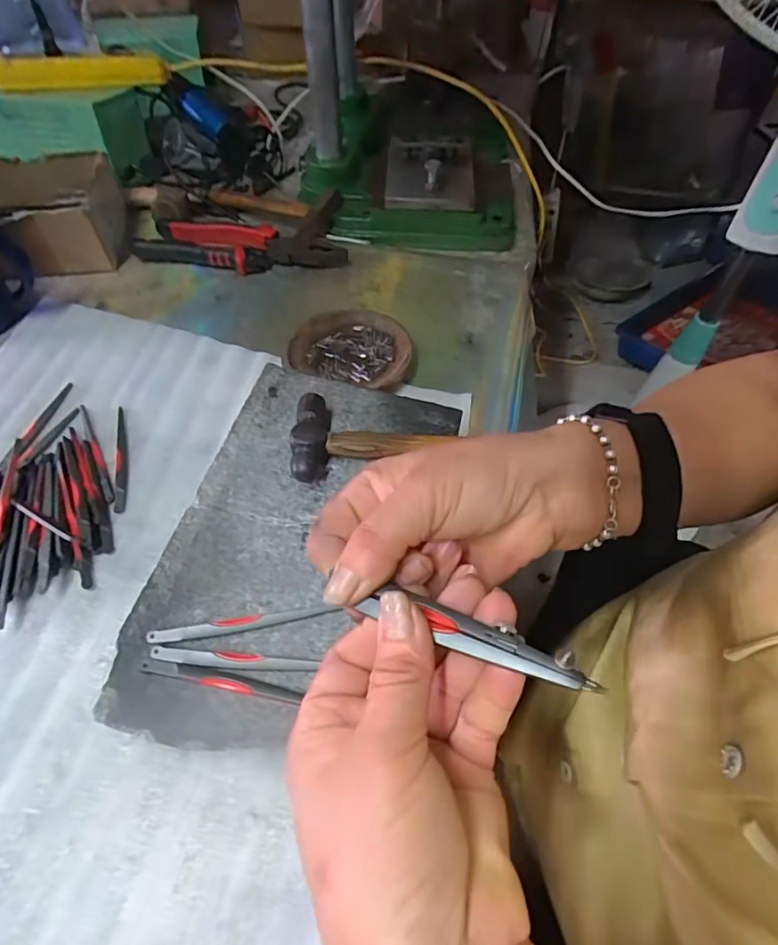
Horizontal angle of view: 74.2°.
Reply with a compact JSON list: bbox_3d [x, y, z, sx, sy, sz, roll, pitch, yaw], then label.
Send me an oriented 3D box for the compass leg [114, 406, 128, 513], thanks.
[{"bbox_3d":[-0.209,-0.014,0.400,0.008,0.005,0.101,-12,56,-8],"label":"compass leg"}]

